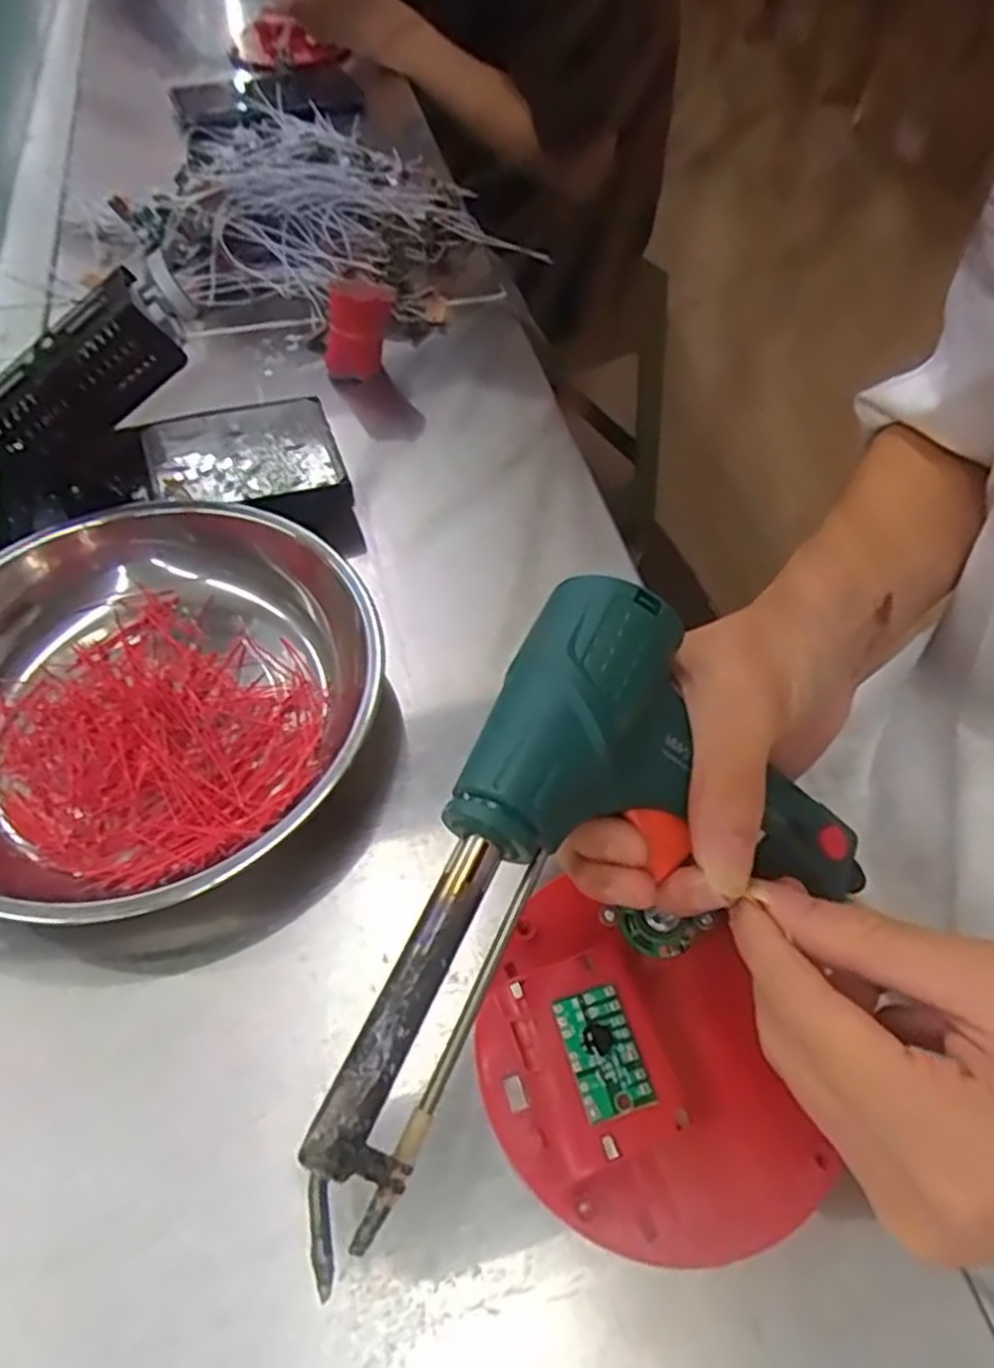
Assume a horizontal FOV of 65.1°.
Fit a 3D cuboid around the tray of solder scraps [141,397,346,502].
[{"bbox_3d":[-0.136,-0.123,0.416,0.094,0.014,0.057,-19,58,-13],"label":"tray of solder scraps"}]

